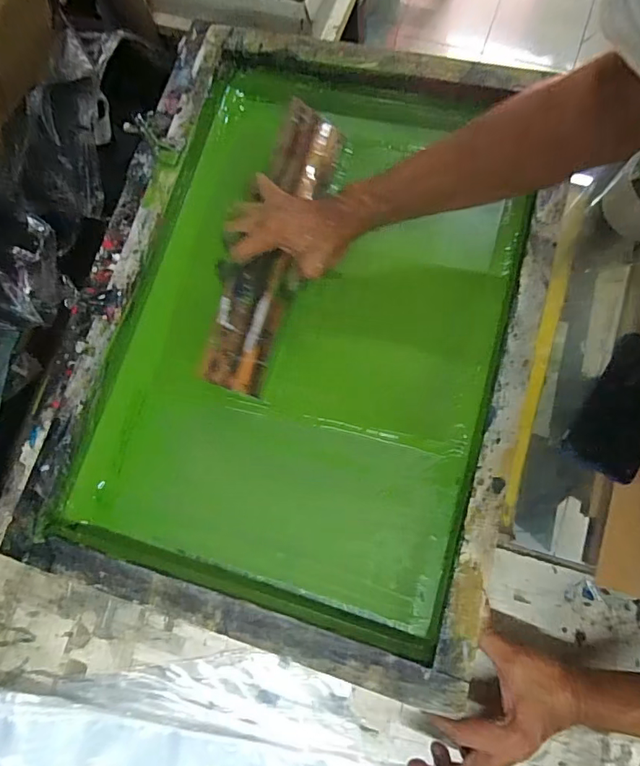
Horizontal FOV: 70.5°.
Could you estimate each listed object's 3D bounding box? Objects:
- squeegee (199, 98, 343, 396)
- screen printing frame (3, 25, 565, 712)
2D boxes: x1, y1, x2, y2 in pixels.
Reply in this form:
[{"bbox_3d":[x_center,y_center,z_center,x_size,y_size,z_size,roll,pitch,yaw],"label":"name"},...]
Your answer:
[{"bbox_3d":[-0.049,-0.154,0.501,0.087,0.028,0.336,25,77,-36],"label":"squeegee"},{"bbox_3d":[-0.014,-0.075,0.498,0.459,0.071,0.639,15,81,6],"label":"screen printing frame"}]

